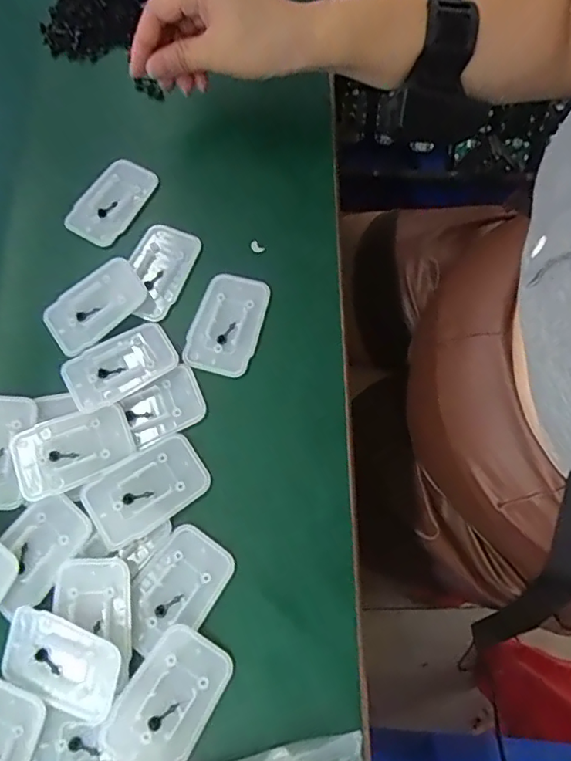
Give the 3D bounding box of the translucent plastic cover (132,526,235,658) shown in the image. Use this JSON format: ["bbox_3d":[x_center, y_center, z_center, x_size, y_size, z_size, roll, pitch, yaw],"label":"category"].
[{"bbox_3d":[-0.063,0.118,0.308,0.044,0.004,0.066,33,73,10],"label":"translucent plastic cover"}]

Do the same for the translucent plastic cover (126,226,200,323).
[{"bbox_3d":[-0.089,-0.076,0.374,0.042,0.004,0.068,21,71,6],"label":"translucent plastic cover"}]

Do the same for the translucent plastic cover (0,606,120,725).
[{"bbox_3d":[-0.120,0.151,0.291,0.067,0.009,0.040,20,71,6],"label":"translucent plastic cover"}]

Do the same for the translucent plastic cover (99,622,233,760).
[{"bbox_3d":[-0.061,0.168,0.287,0.044,0.006,0.069,33,73,10],"label":"translucent plastic cover"}]

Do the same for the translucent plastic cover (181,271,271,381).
[{"bbox_3d":[-0.038,-0.038,0.361,0.043,0.006,0.071,18,71,5],"label":"translucent plastic cover"}]

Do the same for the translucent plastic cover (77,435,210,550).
[{"bbox_3d":[-0.082,0.064,0.324,0.070,0.005,0.043,-32,74,-12],"label":"translucent plastic cover"}]

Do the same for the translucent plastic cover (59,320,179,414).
[{"bbox_3d":[-0.106,-0.010,0.350,0.069,0.004,0.043,-28,73,-11],"label":"translucent plastic cover"}]

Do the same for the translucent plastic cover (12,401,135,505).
[{"bbox_3d":[-0.129,0.041,0.330,0.071,0.006,0.043,-21,72,-8],"label":"translucent plastic cover"}]

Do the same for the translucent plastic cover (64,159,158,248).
[{"bbox_3d":[-0.130,-0.134,0.407,0.044,0.009,0.069,30,72,9],"label":"translucent plastic cover"}]

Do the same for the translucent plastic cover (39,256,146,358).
[{"bbox_3d":[-0.128,-0.052,0.364,0.068,0.006,0.044,-36,75,-13],"label":"translucent plastic cover"}]

